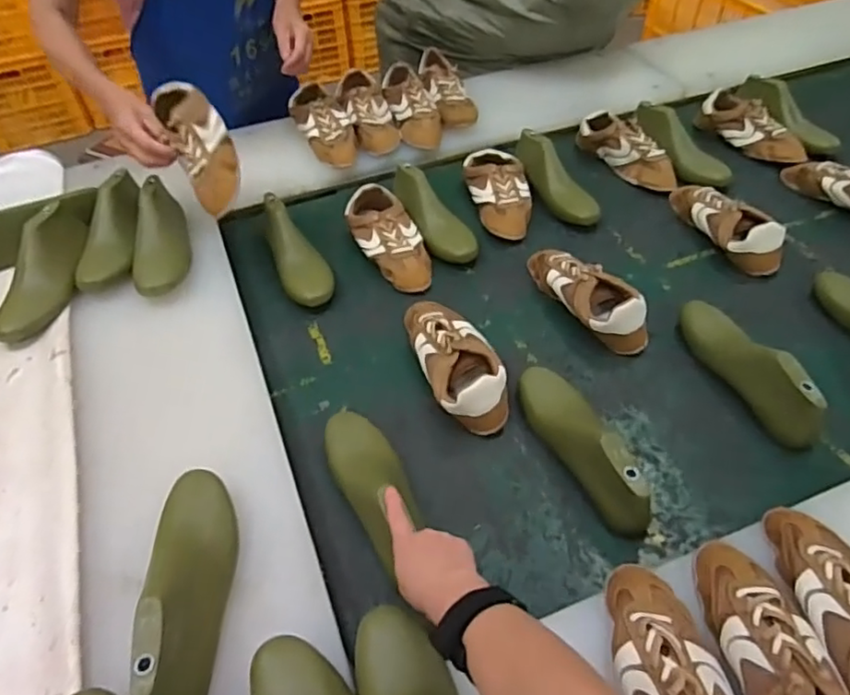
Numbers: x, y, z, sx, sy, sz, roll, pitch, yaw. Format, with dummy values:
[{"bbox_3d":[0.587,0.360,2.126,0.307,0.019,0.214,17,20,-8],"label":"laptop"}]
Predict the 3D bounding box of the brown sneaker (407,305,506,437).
[{"bbox_3d":[0.038,0.012,0.837,0.094,0.065,0.233,-14,50,-10],"label":"brown sneaker"}]

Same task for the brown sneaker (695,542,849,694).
[{"bbox_3d":[0.308,0.278,0.531,0.084,0.078,0.226,-7,49,-4],"label":"brown sneaker"}]

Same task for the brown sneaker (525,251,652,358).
[{"bbox_3d":[0.243,-0.084,0.917,0.088,0.067,0.229,-22,52,-16],"label":"brown sneaker"}]

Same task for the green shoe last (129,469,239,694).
[{"bbox_3d":[-0.227,0.216,0.584,0.071,0.068,0.244,-12,50,-7],"label":"green shoe last"}]

